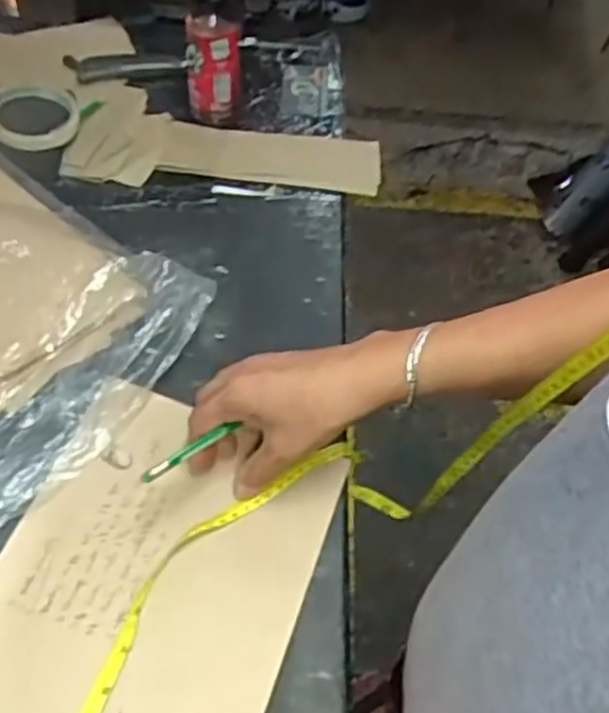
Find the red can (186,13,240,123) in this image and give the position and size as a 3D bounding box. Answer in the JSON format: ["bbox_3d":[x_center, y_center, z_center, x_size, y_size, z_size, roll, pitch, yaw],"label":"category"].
[{"bbox_3d":[-0.096,-0.306,0.760,0.055,0.109,0.045,-2,54,-5],"label":"red can"}]

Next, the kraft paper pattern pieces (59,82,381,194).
[{"bbox_3d":[-0.080,-0.239,0.785,0.318,0.019,0.163,5,54,-1],"label":"kraft paper pattern pieces"}]

